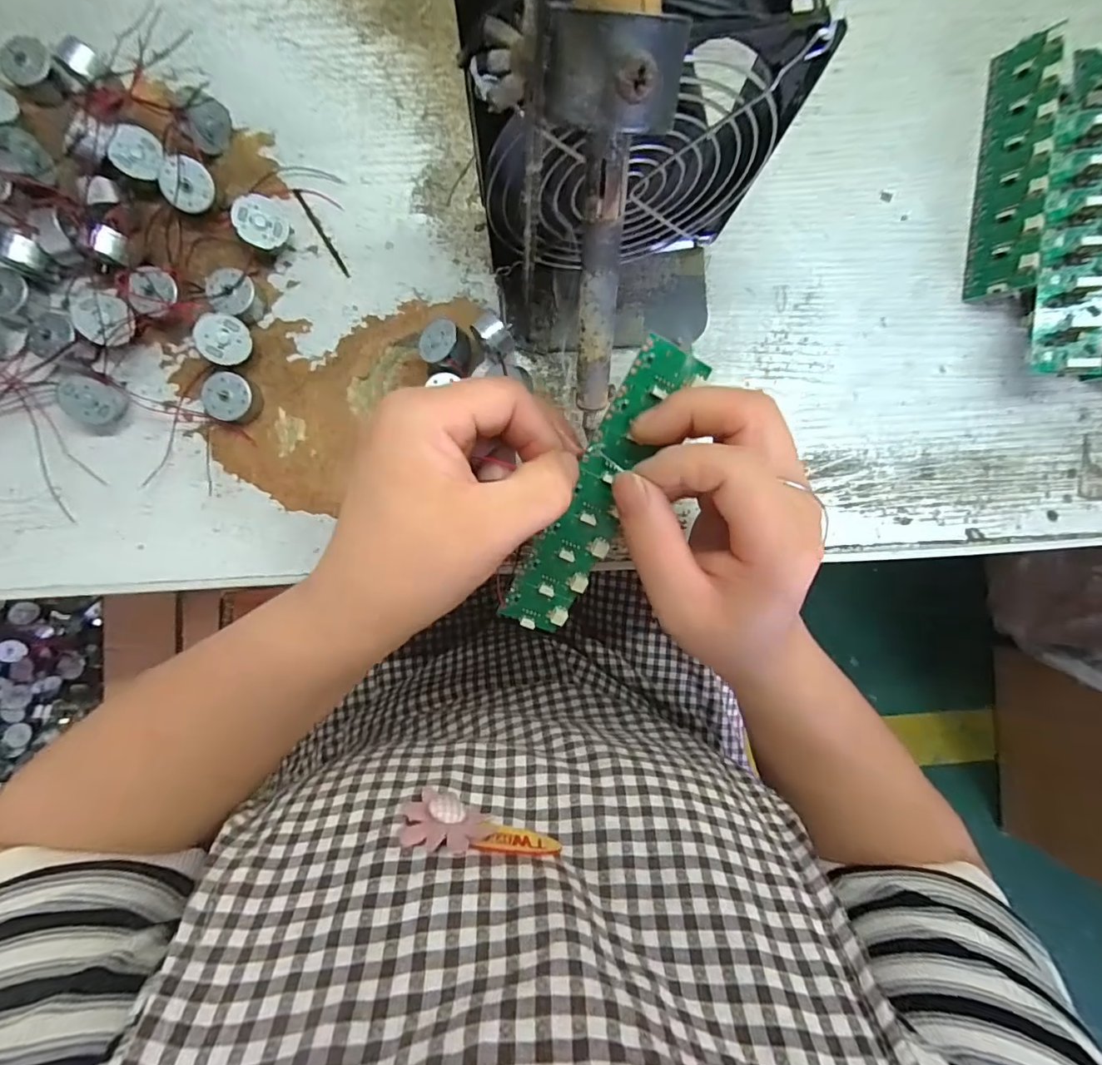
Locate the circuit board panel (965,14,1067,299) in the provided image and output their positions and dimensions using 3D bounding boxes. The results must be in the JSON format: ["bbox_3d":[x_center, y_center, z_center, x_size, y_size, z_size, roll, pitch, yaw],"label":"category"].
[{"bbox_3d":[0.245,-0.194,0.266,0.006,0.031,0.132,8,90,-31],"label":"circuit board panel"}]

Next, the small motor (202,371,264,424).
[{"bbox_3d":[-0.161,-0.068,0.254,0.022,0.015,0.024,0,89,-3],"label":"small motor"}]

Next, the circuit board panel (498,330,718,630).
[{"bbox_3d":[0.018,-0.014,0.215,0.031,0.006,0.134,25,109,-3],"label":"circuit board panel"}]

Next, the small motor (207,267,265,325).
[{"bbox_3d":[-0.159,-0.119,0.253,0.021,0.016,0.022,0,89,-3],"label":"small motor"}]

